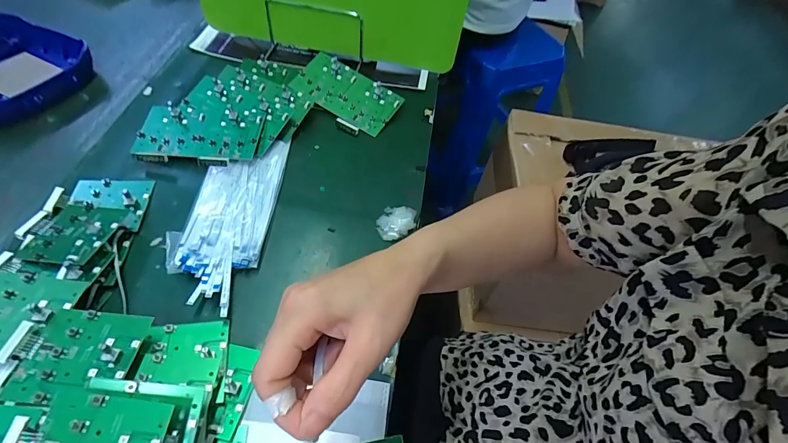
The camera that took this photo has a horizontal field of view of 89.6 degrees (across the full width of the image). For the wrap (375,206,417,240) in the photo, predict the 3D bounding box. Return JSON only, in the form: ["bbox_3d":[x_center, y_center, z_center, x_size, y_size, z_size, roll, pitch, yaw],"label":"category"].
[{"bbox_3d":[0.002,0.001,0.445,0.042,0.033,0.038,5,54,-4],"label":"wrap"}]

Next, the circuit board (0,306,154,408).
[{"bbox_3d":[-0.256,0.103,0.313,0.090,0.012,0.076,6,54,-3],"label":"circuit board"}]

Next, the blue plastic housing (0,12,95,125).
[{"bbox_3d":[-0.544,-0.217,0.559,0.193,0.057,0.169,28,56,12],"label":"blue plastic housing"}]

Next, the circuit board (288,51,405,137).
[{"bbox_3d":[-0.069,-0.189,0.577,0.157,0.011,0.082,31,71,12],"label":"circuit board"}]

